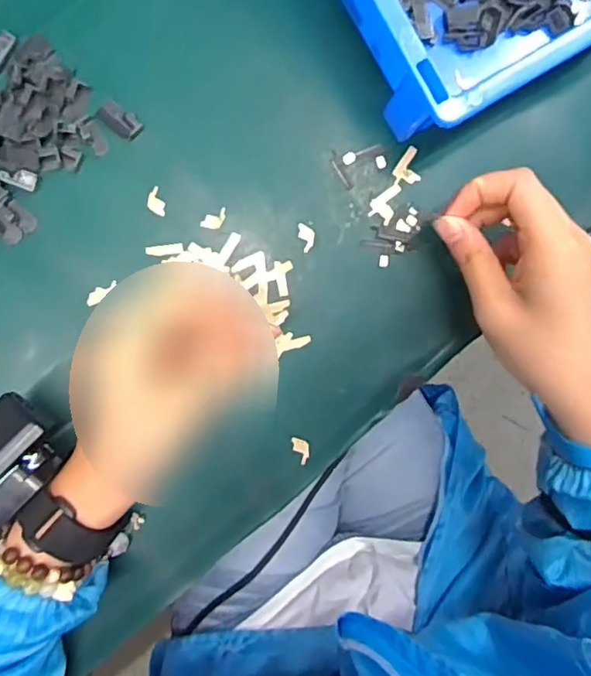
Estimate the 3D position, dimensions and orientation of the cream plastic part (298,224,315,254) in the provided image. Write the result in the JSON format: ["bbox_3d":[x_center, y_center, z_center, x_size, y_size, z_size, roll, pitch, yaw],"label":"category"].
[{"bbox_3d":[0.007,-0.063,0.367,0.010,0.004,0.018,-6,91,-7],"label":"cream plastic part"}]

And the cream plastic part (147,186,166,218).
[{"bbox_3d":[-0.085,-0.082,0.355,0.010,0.004,0.017,-21,93,-6],"label":"cream plastic part"}]

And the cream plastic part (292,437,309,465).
[{"bbox_3d":[0.004,0.070,0.370,0.010,0.004,0.017,-32,94,-5],"label":"cream plastic part"}]

